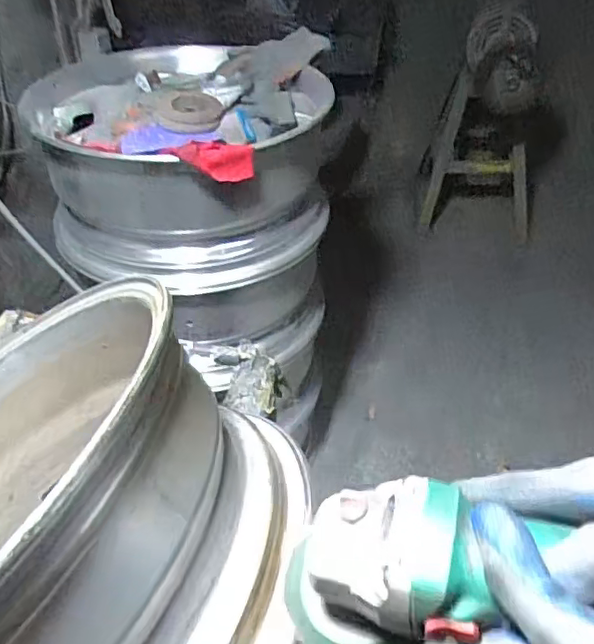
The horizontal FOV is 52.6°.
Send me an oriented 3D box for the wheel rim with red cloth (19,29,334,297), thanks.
[{"bbox_3d":[-0.210,-0.281,1.041,0.501,0.262,0.430,7,41,8],"label":"wheel rim with red cloth"}]

